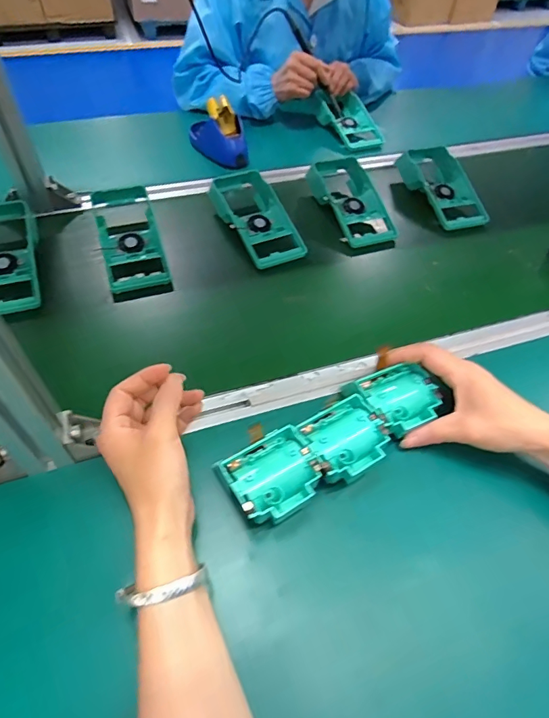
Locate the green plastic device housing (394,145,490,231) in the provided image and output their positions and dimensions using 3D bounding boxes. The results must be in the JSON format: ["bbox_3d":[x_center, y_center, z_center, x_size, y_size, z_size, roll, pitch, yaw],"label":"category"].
[{"bbox_3d":[0.281,-0.297,0.747,0.095,0.057,0.206,-12,53,-14],"label":"green plastic device housing"}]

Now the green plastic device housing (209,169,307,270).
[{"bbox_3d":[-0.031,-0.213,0.655,0.092,0.049,0.189,-21,55,-20],"label":"green plastic device housing"}]

